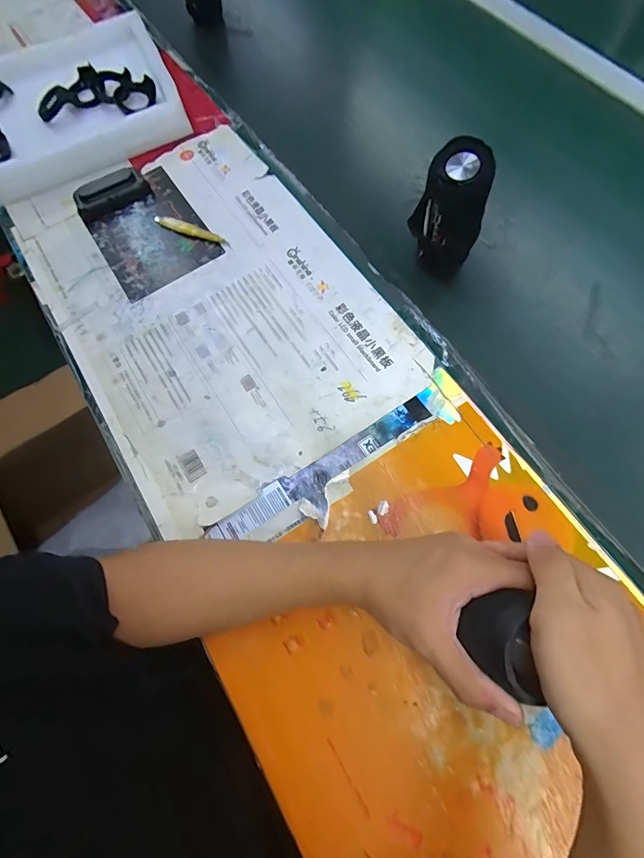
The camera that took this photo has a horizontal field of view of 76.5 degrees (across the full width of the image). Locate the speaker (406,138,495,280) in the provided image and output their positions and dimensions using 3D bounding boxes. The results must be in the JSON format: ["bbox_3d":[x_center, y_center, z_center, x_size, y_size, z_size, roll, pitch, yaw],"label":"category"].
[{"bbox_3d":[0.145,-0.245,0.475,0.056,0.146,0.058,-1,69,3],"label":"speaker"}]

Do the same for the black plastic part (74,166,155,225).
[{"bbox_3d":[-0.311,-0.348,0.604,0.107,0.030,0.046,-28,71,-6],"label":"black plastic part"}]

